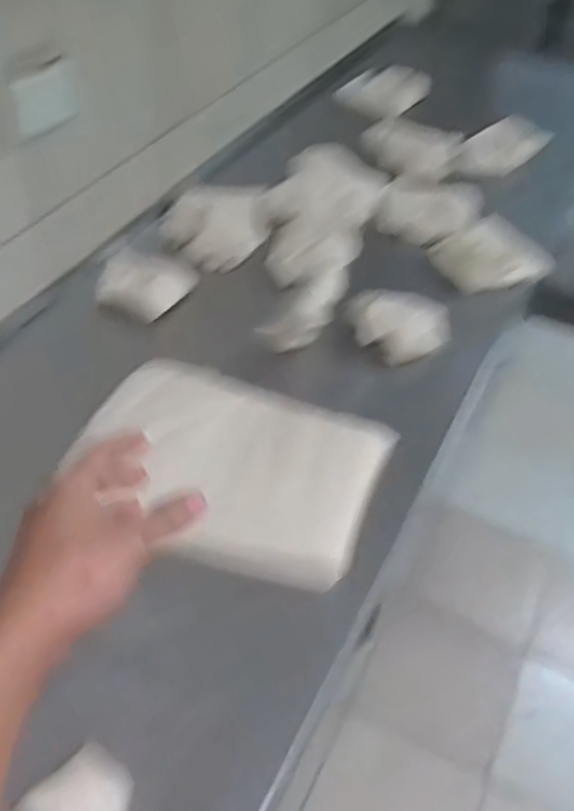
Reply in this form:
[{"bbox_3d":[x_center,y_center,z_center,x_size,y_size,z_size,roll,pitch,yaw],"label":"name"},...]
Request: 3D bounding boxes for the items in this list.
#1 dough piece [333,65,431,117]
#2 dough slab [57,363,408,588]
[{"bbox_3d":[0.209,-0.693,1.651,0.208,0.087,0.064,6,43,26],"label":"dough piece"},{"bbox_3d":[-0.073,0.070,0.893,0.344,0.033,0.239,16,47,12],"label":"dough slab"}]

